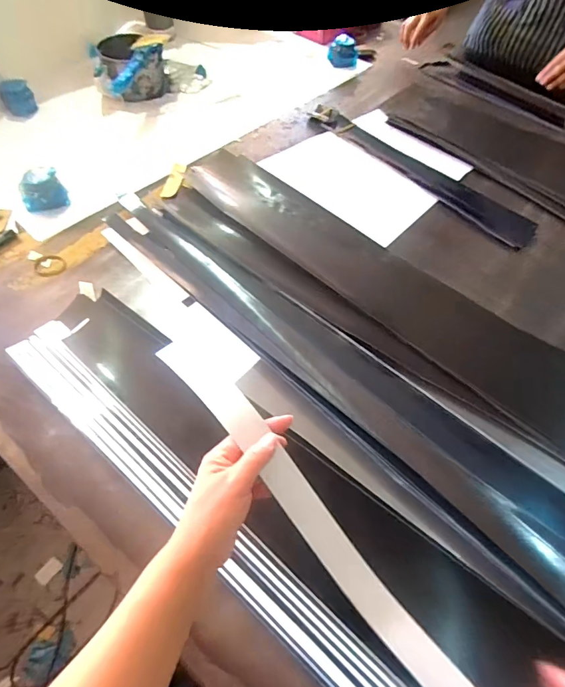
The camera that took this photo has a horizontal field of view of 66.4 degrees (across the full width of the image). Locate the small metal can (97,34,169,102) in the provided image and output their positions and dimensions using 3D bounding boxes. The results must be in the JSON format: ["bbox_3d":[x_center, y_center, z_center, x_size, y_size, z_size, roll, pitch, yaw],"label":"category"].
[{"bbox_3d":[-0.326,-0.599,0.945,0.141,0.106,0.135,-14,60,-11],"label":"small metal can"}]

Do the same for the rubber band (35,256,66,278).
[{"bbox_3d":[-0.387,-0.129,0.721,0.051,0.004,0.045,12,59,6],"label":"rubber band"}]

